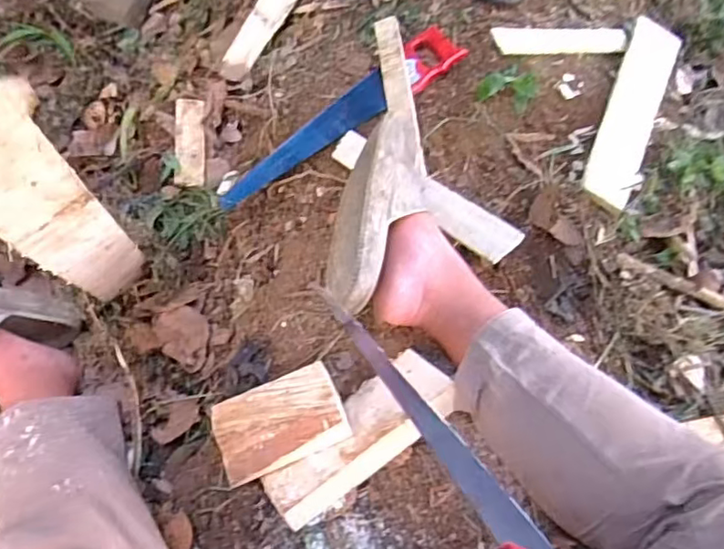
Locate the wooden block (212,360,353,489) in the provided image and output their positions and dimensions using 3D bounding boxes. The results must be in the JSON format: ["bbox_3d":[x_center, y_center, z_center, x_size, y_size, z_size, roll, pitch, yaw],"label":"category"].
[{"bbox_3d":[-0.092,0.156,0.666,0.136,0.040,0.103,-17,57,-12],"label":"wooden block"}]

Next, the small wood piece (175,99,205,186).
[{"bbox_3d":[-0.311,-0.241,1.103,0.052,0.011,0.192,1,63,-17],"label":"small wood piece"}]

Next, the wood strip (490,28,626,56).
[{"bbox_3d":[0.349,-0.405,1.058,0.264,0.021,0.064,-10,55,-24],"label":"wood strip"}]

